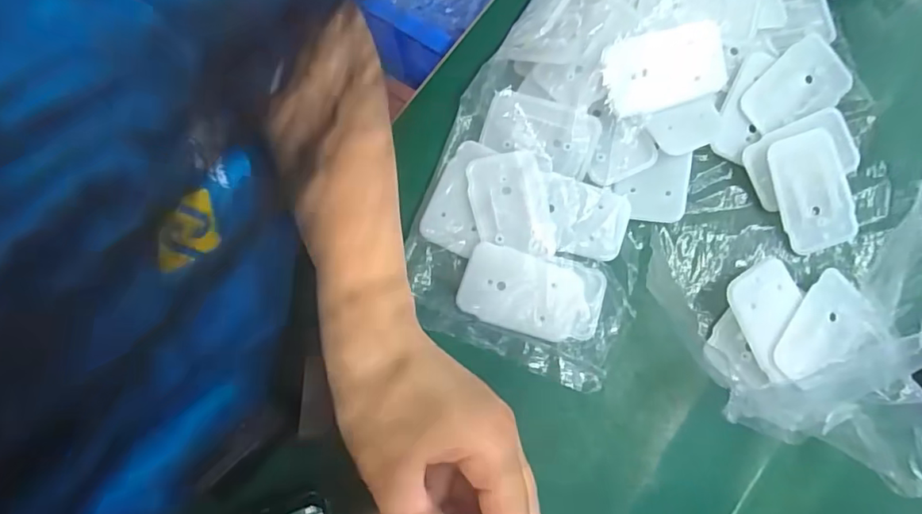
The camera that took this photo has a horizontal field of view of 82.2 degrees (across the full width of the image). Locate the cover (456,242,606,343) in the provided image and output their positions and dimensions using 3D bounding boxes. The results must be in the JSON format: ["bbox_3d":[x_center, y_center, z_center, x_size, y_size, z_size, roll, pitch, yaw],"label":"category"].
[{"bbox_3d":[0.042,0.021,0.307,0.083,0.016,0.046,11,77,2],"label":"cover"}]

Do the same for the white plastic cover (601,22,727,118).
[{"bbox_3d":[0.120,-0.110,0.311,0.069,0.006,0.044,-15,102,2],"label":"white plastic cover"}]

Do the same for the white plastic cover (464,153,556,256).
[{"bbox_3d":[0.029,-0.032,0.319,0.045,0.005,0.065,-9,77,-2],"label":"white plastic cover"}]

